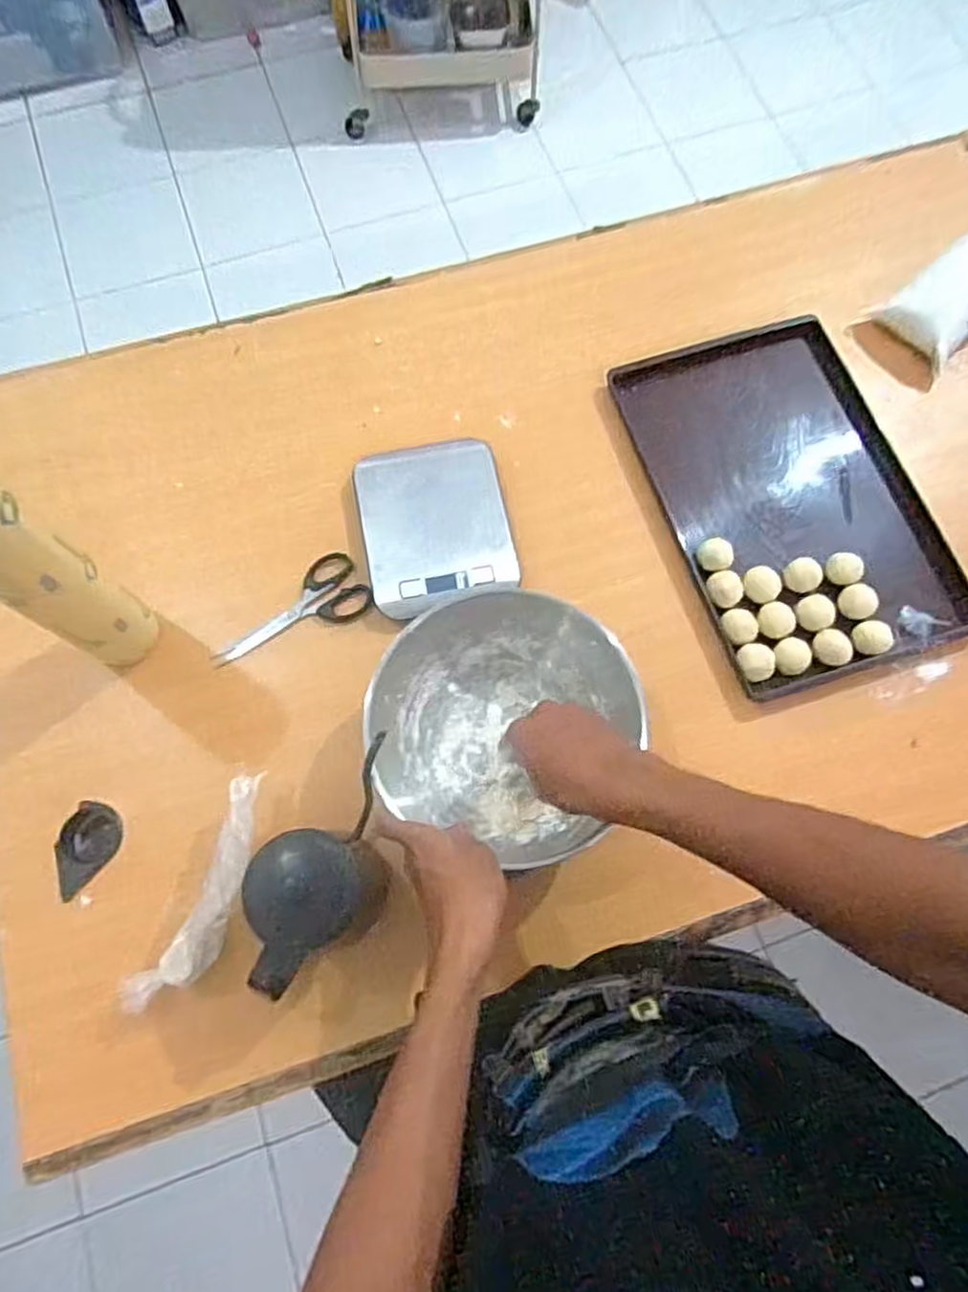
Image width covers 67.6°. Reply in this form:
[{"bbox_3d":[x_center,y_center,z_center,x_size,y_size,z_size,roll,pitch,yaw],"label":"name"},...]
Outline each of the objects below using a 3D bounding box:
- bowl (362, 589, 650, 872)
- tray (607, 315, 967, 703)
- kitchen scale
[{"bbox_3d":[0.016,0.060,0.612,0.209,0.086,0.204,0,75,0],"label":"bowl"},{"bbox_3d":[0.299,-0.156,0.710,0.239,0.026,0.375,-16,74,-7],"label":"tray"},{"bbox_3d":[-0.046,-0.114,0.702,0.137,0.029,0.168,-11,73,-5],"label":"kitchen scale"}]

